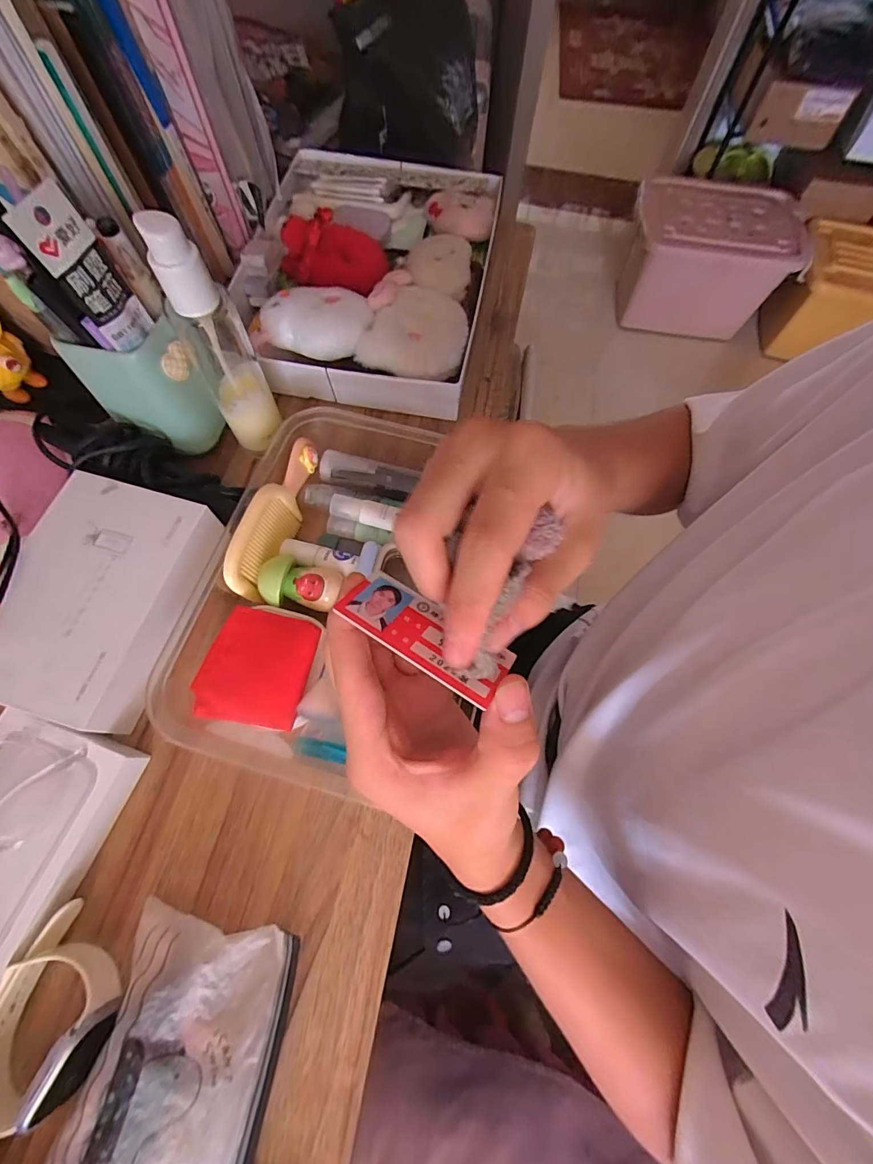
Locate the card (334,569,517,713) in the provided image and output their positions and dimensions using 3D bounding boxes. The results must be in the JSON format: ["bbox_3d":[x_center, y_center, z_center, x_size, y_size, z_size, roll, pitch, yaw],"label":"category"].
[{"bbox_3d":[-0.004,0.019,0.177,0.068,0.004,0.029,32,45,12],"label":"card"}]

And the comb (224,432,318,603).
[{"bbox_3d":[-0.123,-0.052,0.342,0.015,0.042,0.133,4,67,39],"label":"comb"}]

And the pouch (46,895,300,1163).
[{"bbox_3d":[-0.142,0.275,0.233,0.096,0.030,0.164,12,68,2],"label":"pouch"}]

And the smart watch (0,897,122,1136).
[{"bbox_3d":[-0.212,0.234,0.239,0.072,0.037,0.075,1,68,-2],"label":"smart watch"}]

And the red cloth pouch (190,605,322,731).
[{"bbox_3d":[-0.119,0.056,0.299,0.069,0.013,0.073,12,68,2],"label":"red cloth pouch"}]

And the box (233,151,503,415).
[{"bbox_3d":[-0.067,-0.313,0.437,0.223,0.064,0.292,10,68,2],"label":"box"}]

